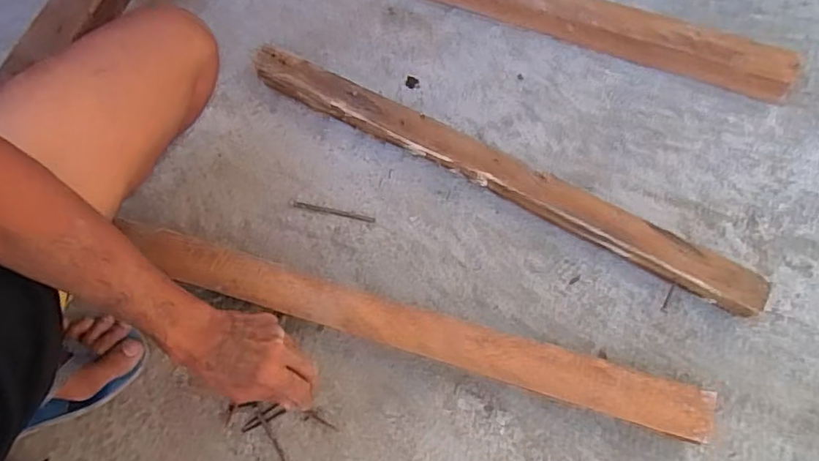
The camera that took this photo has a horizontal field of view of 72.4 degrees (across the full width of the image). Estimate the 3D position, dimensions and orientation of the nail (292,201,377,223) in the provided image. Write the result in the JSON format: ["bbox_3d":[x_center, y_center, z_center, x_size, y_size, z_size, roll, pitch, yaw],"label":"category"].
[{"bbox_3d":[-0.086,-0.021,0.640,0.096,0.004,0.007,12,69,7],"label":"nail"}]

